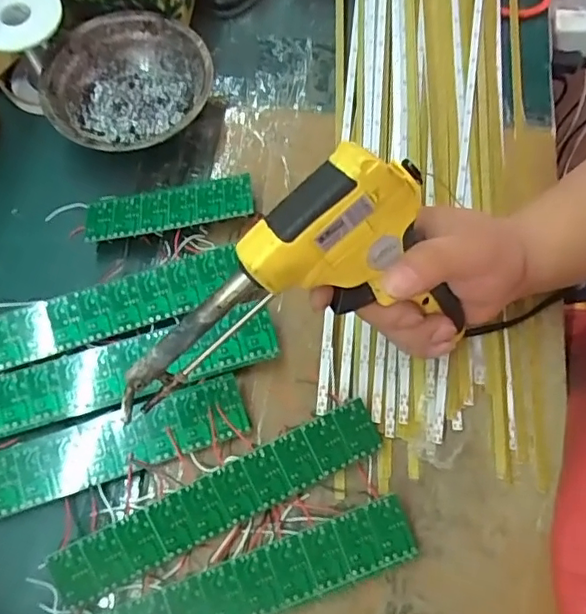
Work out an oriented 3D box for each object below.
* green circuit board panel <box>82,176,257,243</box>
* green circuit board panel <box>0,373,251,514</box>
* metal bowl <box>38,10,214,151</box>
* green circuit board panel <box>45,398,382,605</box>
[{"bbox_3d":[-0.090,-0.072,0.414,0.120,0.004,0.036,-9,64,3],"label":"green circuit board panel"},{"bbox_3d":[-0.128,0.091,0.358,0.198,0.015,0.039,-17,69,-6],"label":"green circuit board panel"},{"bbox_3d":[-0.129,-0.170,0.450,0.123,0.040,0.125,0,69,1],"label":"metal bowl"},{"bbox_3d":[-0.045,0.114,0.340,0.203,0.004,0.034,-25,91,-7],"label":"green circuit board panel"}]

